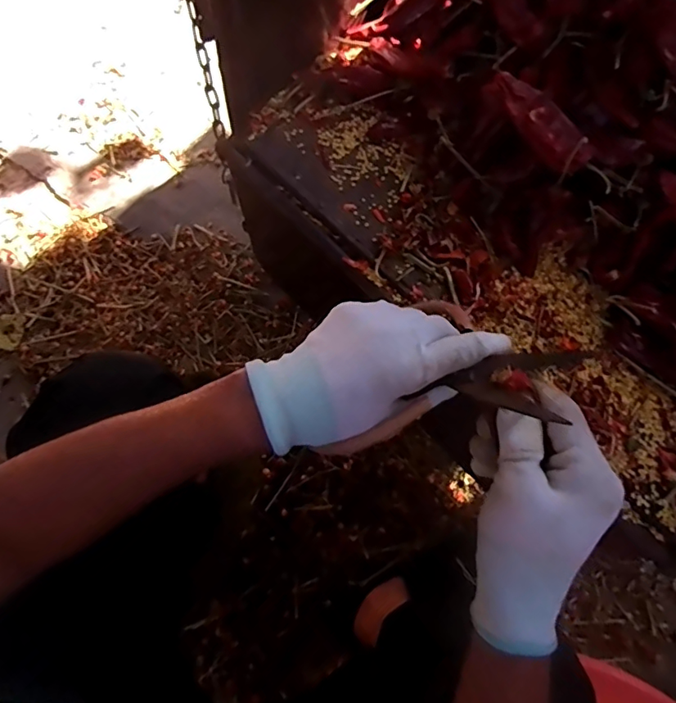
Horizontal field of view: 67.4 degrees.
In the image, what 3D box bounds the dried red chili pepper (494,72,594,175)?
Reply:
[{"bbox_3d":[0.164,-0.183,0.404,0.034,0.026,0.092,-38,77,-14],"label":"dried red chili pepper"}]

